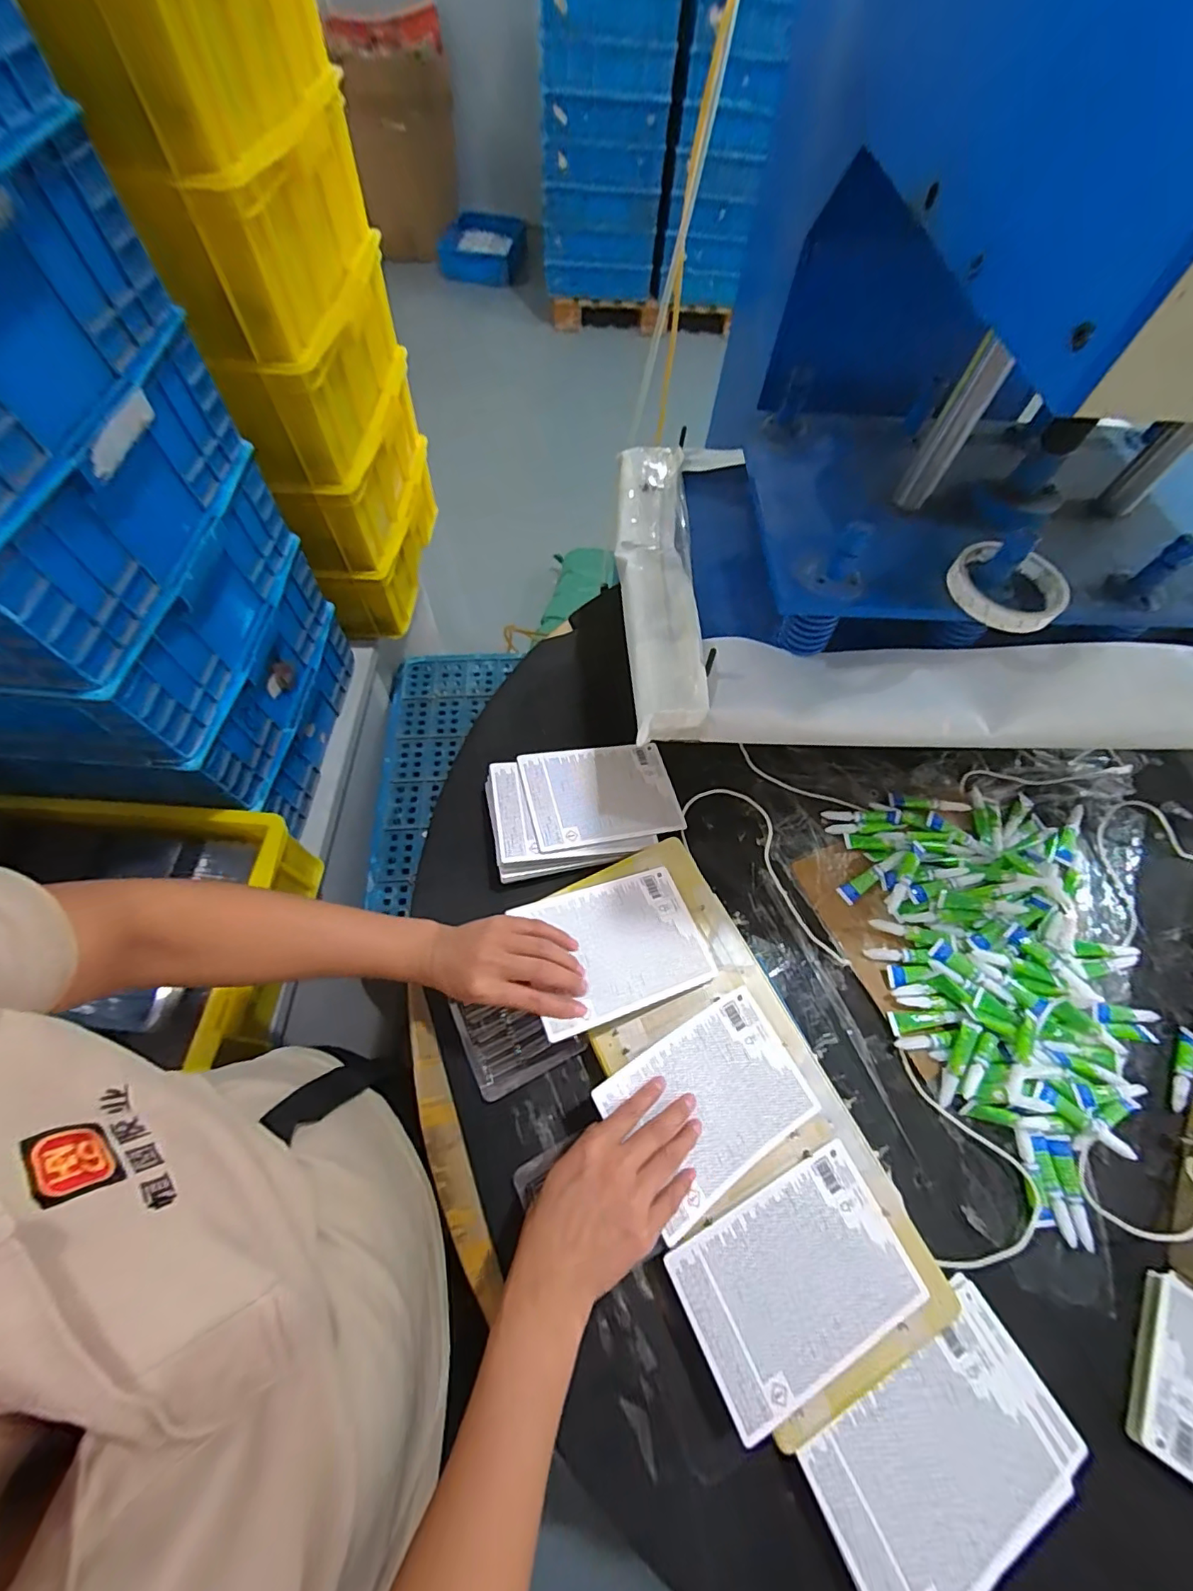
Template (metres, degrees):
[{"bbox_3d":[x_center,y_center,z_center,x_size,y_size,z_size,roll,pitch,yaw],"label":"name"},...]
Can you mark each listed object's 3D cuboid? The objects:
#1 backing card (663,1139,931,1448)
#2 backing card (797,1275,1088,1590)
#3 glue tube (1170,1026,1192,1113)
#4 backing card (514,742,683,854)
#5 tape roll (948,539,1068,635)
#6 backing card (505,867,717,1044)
[{"bbox_3d":[0.151,0.364,0.402,0.168,0.006,0.114,-23,67,-13],"label":"backing card"},{"bbox_3d":[0.248,0.469,0.376,0.189,0.010,0.113,-24,65,-20],"label":"backing card"},{"bbox_3d":[0.558,0.259,0.507,0.013,0.012,0.083,34,69,15],"label":"glue tube"},{"bbox_3d":[0.007,-0.002,0.584,0.164,0.005,0.112,-8,64,-19],"label":"backing card"},{"bbox_3d":[0.346,-0.175,0.449,0.087,0.016,0.086,1,64,-3],"label":"tape roll"},{"bbox_3d":[0.019,0.133,0.480,0.164,0.004,0.116,-11,59,-25],"label":"backing card"}]

